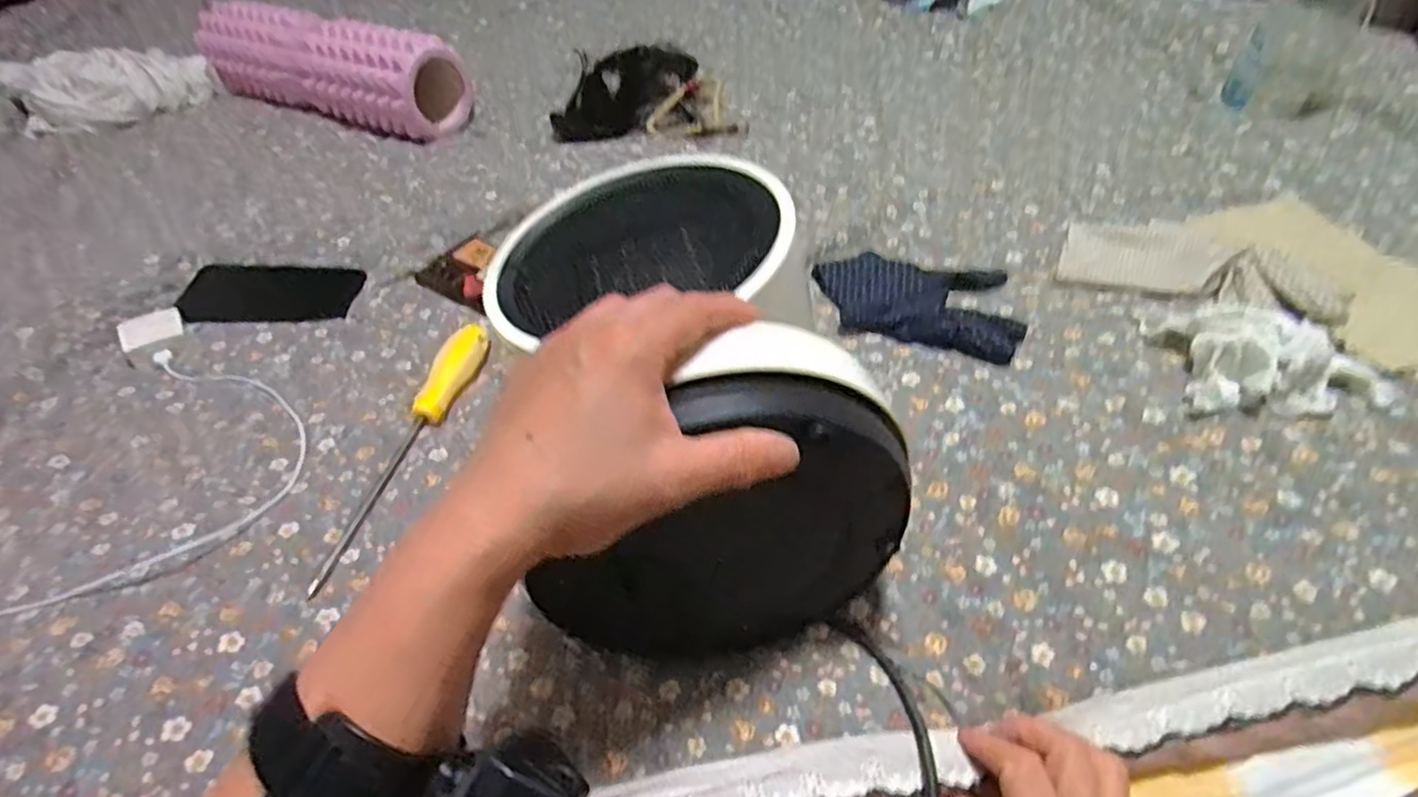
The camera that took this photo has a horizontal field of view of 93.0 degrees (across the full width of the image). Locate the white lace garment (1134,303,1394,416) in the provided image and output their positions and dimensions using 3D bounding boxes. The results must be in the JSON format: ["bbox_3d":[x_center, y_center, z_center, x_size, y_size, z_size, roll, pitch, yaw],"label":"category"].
[{"bbox_3d":[0.354,-0.031,0.425,0.120,0.038,0.084,3,46,8],"label":"white lace garment"}]

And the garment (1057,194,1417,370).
[{"bbox_3d":[0.409,-0.109,0.501,0.242,0.030,0.168,25,52,27],"label":"garment"}]

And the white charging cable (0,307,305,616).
[{"bbox_3d":[-0.386,0.026,0.494,0.192,0.018,0.294,-2,41,-9],"label":"white charging cable"}]

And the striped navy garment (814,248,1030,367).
[{"bbox_3d":[0.156,-0.076,0.514,0.146,0.015,0.114,5,46,10],"label":"striped navy garment"}]

